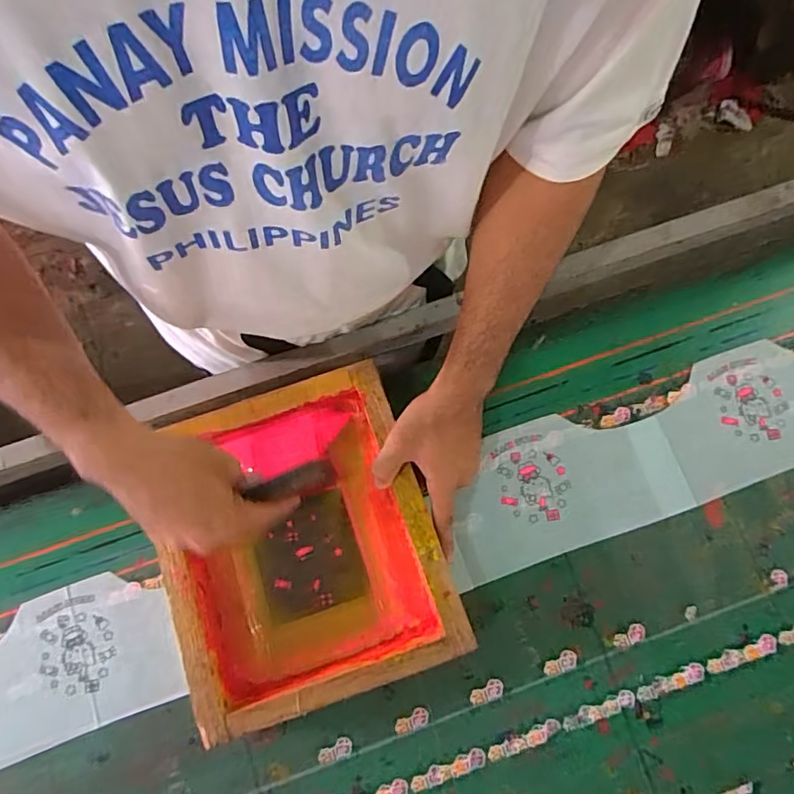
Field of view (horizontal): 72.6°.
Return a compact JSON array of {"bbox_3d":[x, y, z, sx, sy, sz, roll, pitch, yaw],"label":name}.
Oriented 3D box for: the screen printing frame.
[{"bbox_3d":[-0.095,0.138,0.527,0.246,0.058,0.282,-19,79,-4],"label":"screen printing frame"}]

